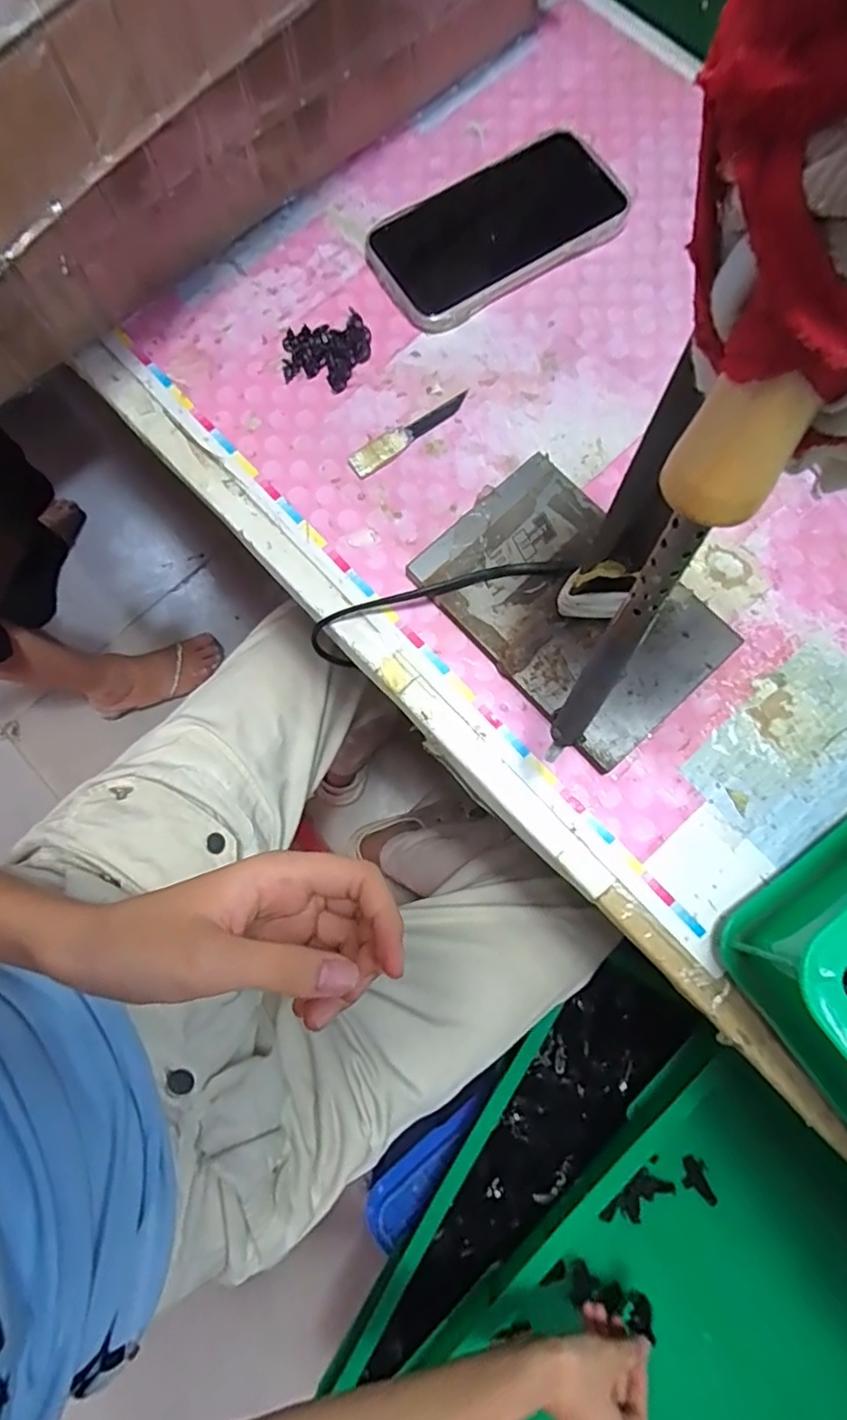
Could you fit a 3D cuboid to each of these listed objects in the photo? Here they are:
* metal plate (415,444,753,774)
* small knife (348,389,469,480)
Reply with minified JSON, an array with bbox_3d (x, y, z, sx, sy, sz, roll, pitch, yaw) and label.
[{"bbox_3d":[0.077,-0.054,0.317,0.100,0.013,0.148,-42,79,-8],"label":"metal plate"},{"bbox_3d":[-0.007,-0.160,0.343,0.081,0.005,0.016,-36,78,-7],"label":"small knife"}]

